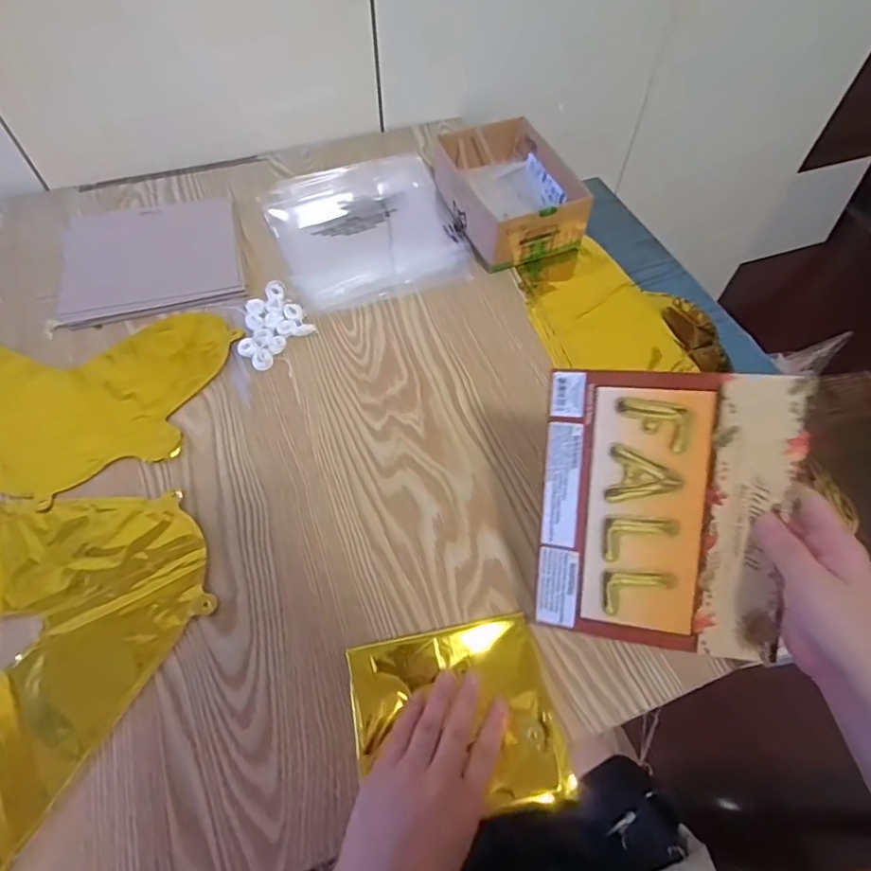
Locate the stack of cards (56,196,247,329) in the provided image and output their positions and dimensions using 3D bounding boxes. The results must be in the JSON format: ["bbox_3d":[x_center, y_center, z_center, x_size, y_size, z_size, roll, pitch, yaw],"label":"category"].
[{"bbox_3d":[-0.331,-0.211,0.620,0.195,0.005,0.178,-14,59,-10],"label":"stack of cards"}]

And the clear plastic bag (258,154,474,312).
[{"bbox_3d":[-0.087,-0.261,0.658,0.216,0.015,0.243,-16,59,-11],"label":"clear plastic bag"}]

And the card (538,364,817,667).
[{"bbox_3d":[0.158,0.054,0.373,0.159,0.009,0.192,4,98,18],"label":"card"}]

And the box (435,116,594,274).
[{"bbox_3d":[0.087,-0.294,0.642,0.122,0.069,0.177,-17,59,-11],"label":"box"}]

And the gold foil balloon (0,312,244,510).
[{"bbox_3d":[-0.420,-0.068,0.536,0.381,0.005,0.229,15,59,9],"label":"gold foil balloon"}]

